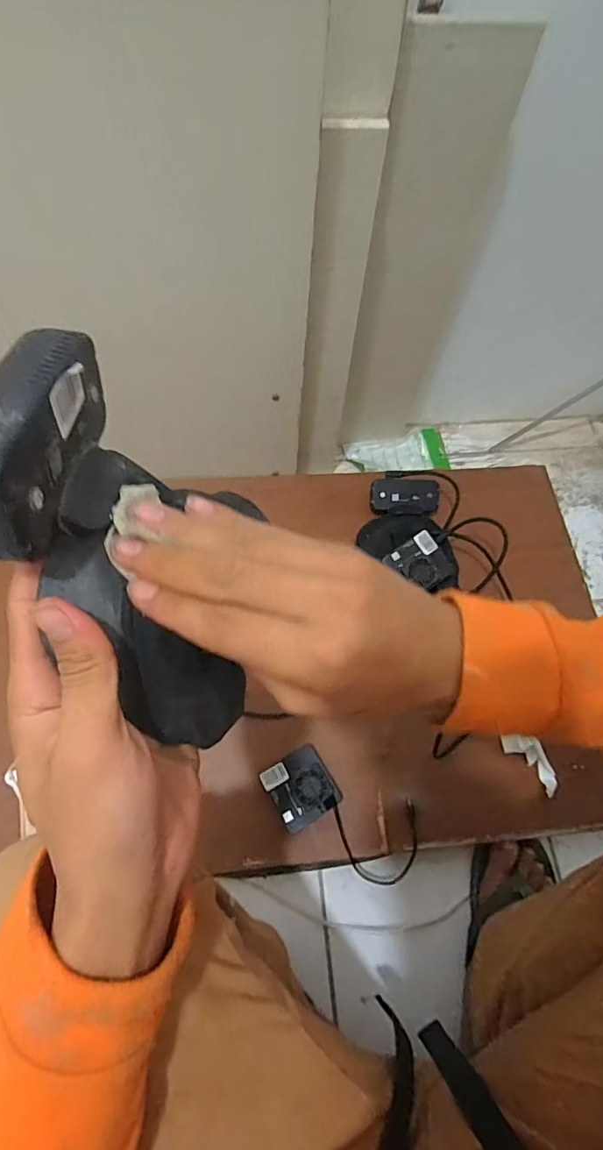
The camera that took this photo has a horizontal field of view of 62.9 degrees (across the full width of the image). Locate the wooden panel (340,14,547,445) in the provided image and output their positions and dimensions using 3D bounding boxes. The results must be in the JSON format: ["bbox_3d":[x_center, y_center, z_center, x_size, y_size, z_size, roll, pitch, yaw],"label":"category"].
[{"bbox_3d":[0.149,-0.362,0.634,0.146,0.500,0.026,-13,67,-9],"label":"wooden panel"}]

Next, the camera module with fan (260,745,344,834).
[{"bbox_3d":[0.000,0.251,0.584,0.074,0.040,0.074,-28,70,-15],"label":"camera module with fan"}]

